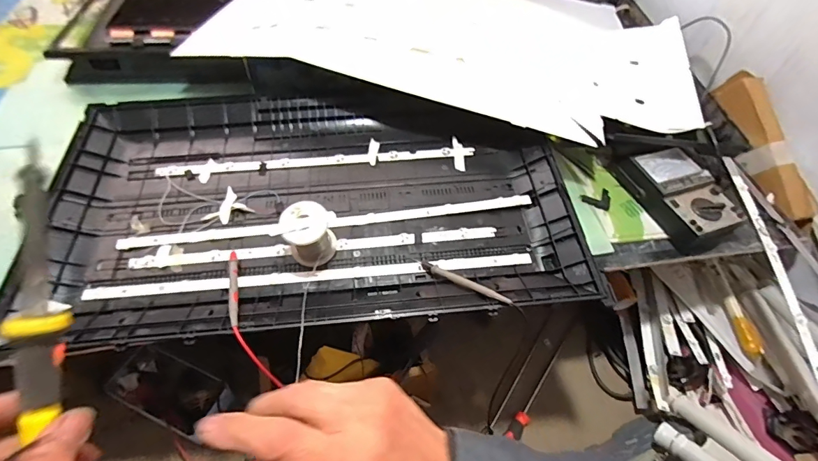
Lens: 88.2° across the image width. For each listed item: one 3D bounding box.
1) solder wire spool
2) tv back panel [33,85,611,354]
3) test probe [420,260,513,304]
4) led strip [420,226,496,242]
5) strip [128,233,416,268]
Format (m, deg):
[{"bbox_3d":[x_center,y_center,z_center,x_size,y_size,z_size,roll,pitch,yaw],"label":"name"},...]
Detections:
[{"bbox_3d":[-0.128,0.009,0.548,0.063,0.071,0.066,3,51,-4],"label":"solder wire spool"},{"bbox_3d":[-0.132,-0.062,0.603,0.701,0.060,0.416,-3,52,-8],"label":"tv back panel"},{"bbox_3d":[0.067,0.063,0.537,0.133,0.014,0.014,22,55,34],"label":"test probe"},{"bbox_3d":[0.071,0.005,0.603,0.104,0.004,0.017,-4,69,-1],"label":"led strip"},{"bbox_3d":[-0.181,0.027,0.581,0.378,0.006,0.019,-5,64,-5],"label":"strip"}]

